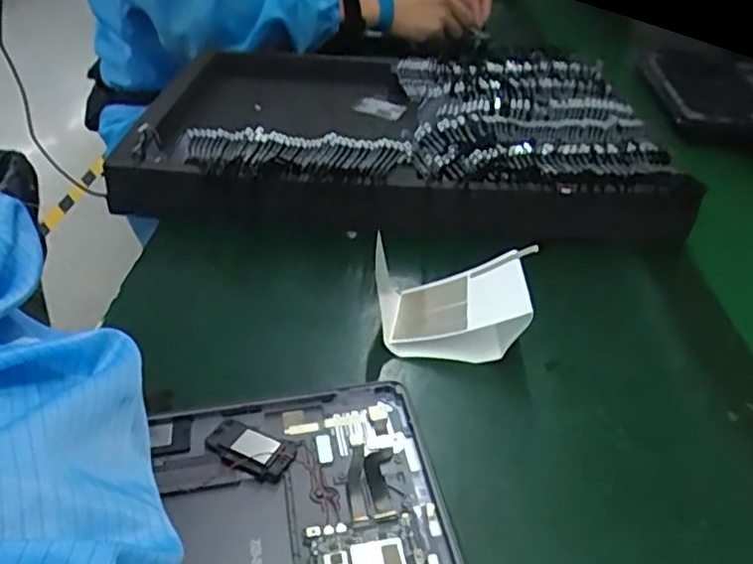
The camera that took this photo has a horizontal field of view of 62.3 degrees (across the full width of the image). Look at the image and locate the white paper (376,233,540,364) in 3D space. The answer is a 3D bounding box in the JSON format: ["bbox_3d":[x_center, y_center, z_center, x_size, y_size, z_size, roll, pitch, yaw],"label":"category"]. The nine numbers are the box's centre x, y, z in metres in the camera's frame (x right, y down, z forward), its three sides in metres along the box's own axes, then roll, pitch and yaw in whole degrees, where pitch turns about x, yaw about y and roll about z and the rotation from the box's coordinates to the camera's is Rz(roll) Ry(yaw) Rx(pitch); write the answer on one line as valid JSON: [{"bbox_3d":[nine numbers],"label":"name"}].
[{"bbox_3d":[0.044,0.012,0.375,0.092,0.041,0.060,3,36,3],"label":"white paper"}]

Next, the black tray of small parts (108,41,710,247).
[{"bbox_3d":[0.017,-0.143,0.571,0.424,0.058,0.325,3,36,2],"label":"black tray of small parts"}]

